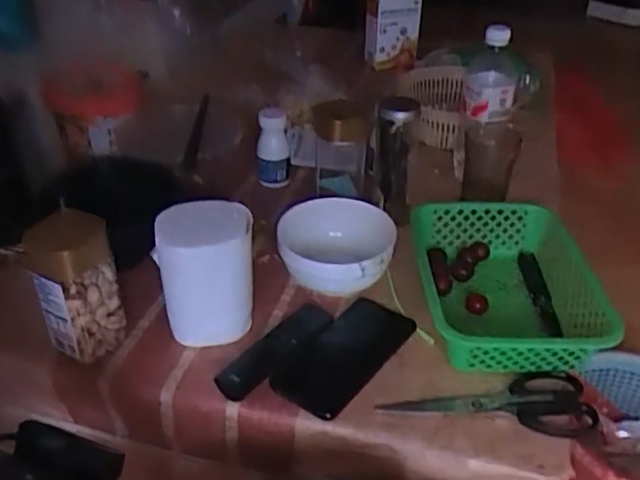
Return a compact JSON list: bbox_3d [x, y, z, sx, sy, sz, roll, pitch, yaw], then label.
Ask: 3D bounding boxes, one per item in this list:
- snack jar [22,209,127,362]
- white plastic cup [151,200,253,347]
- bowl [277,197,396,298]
[{"bbox_3d":[-0.239,0.045,0.636,0.073,0.131,0.072,0,35,0],"label":"snack jar"},{"bbox_3d":[-0.119,0.035,0.683,0.096,0.126,0.081,-2,35,-4],"label":"white plastic cup"},{"bbox_3d":[0.018,0.011,0.761,0.130,0.062,0.133,0,35,0],"label":"bowl"}]

